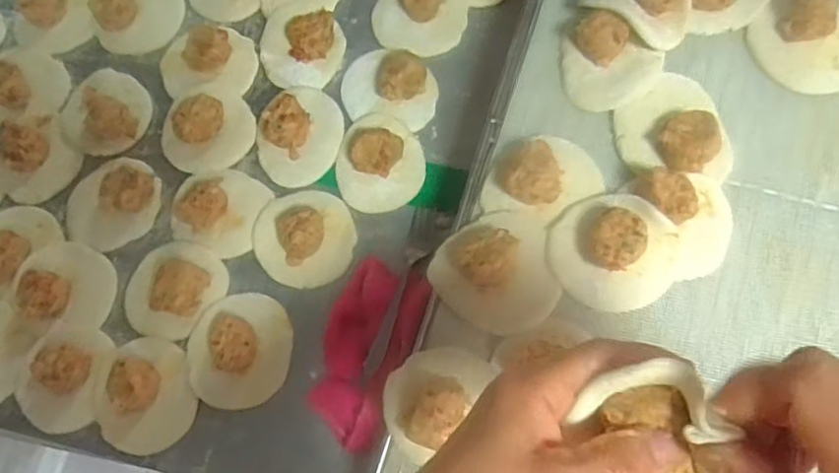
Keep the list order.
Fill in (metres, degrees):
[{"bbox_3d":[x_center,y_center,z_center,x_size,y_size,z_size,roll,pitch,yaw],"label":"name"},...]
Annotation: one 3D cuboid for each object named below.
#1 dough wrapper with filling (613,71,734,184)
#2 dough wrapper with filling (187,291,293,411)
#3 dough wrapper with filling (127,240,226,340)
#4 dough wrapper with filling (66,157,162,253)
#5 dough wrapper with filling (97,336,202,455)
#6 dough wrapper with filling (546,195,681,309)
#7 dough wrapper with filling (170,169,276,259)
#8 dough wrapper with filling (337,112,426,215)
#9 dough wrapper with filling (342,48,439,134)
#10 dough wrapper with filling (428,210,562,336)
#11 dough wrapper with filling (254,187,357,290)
[{"bbox_3d":[0.192,-0.085,0.470,0.082,0.032,0.085,2,75,5],"label":"dough wrapper with filling"},{"bbox_3d":[-0.151,0.093,0.525,0.083,0.034,0.095,5,75,5],"label":"dough wrapper with filling"},{"bbox_3d":[-0.216,0.042,0.541,0.079,0.037,0.085,-1,74,4],"label":"dough wrapper with filling"},{"bbox_3d":[-0.277,-0.030,0.566,0.074,0.029,0.089,38,80,13],"label":"dough wrapper with filling"},{"bbox_3d":[-0.226,0.127,0.511,0.074,0.035,0.090,-21,74,-2],"label":"dough wrapper with filling"},{"bbox_3d":[0.138,0.009,0.444,0.089,0.041,0.079,41,81,13],"label":"dough wrapper with filling"},{"bbox_3d":[-0.181,-0.027,0.556,0.081,0.034,0.072,19,77,9],"label":"dough wrapper with filling"},{"bbox_3d":[-0.034,-0.068,0.551,0.077,0.039,0.090,8,78,4],"label":"dough wrapper with filling"},{"bbox_3d":[-0.027,-0.138,0.571,0.087,0.035,0.074,13,76,8],"label":"dough wrapper with filling"},{"bbox_3d":[0.061,0.024,0.455,0.088,0.038,0.088,-1,74,4],"label":"dough wrapper with filling"},{"bbox_3d":[-0.101,-0.004,0.545,0.085,0.037,0.089,-1,74,4],"label":"dough wrapper with filling"}]

